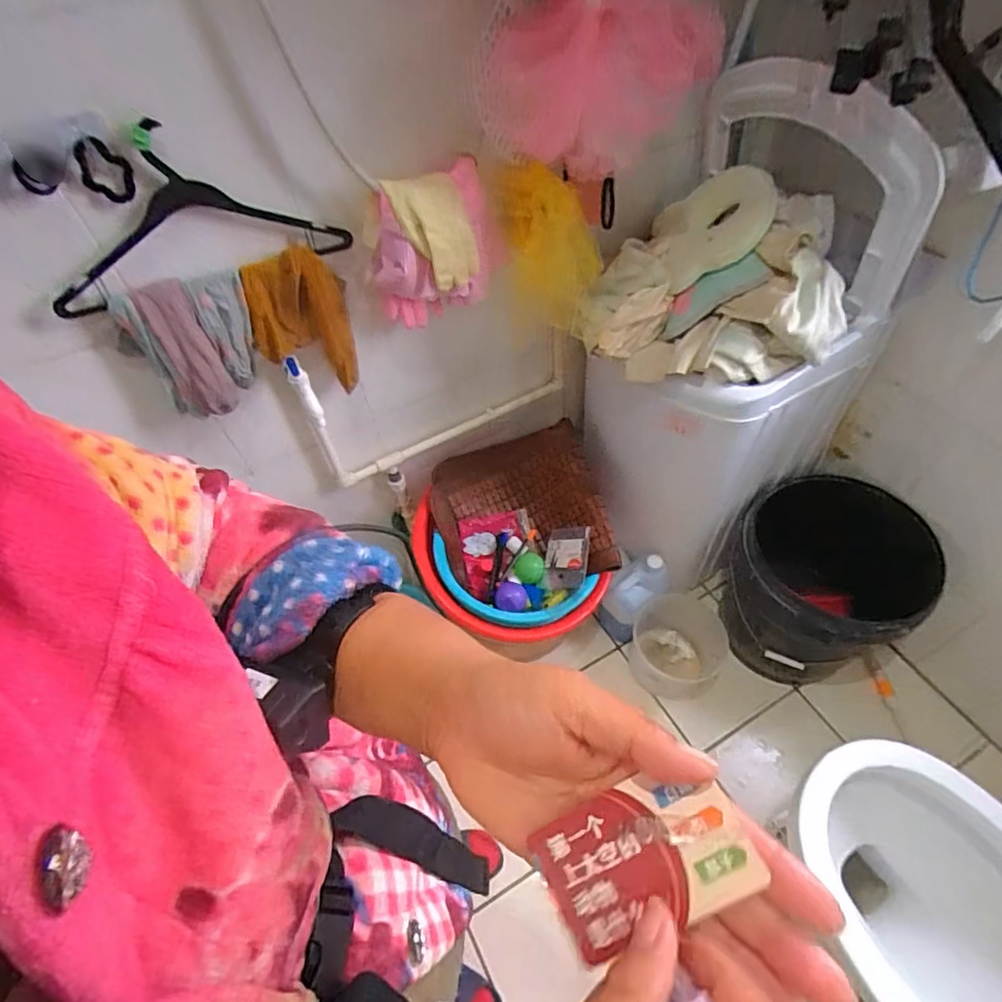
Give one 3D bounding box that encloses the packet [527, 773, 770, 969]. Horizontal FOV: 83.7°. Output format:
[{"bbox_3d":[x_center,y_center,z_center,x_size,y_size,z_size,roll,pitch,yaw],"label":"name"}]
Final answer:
[{"bbox_3d":[0.054,0.139,0.217,0.077,0.004,0.046,-30,65,12],"label":"packet"}]

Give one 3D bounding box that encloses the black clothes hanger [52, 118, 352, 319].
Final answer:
[{"bbox_3d":[-0.418,-0.378,0.741,0.394,0.204,0.028,-25,55,-13],"label":"black clothes hanger"}]

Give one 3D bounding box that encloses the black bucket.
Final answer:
[{"bbox_3d":[0.708,0.214,1.312,0.357,0.433,0.334,-3,53,3],"label":"black bucket"}]

